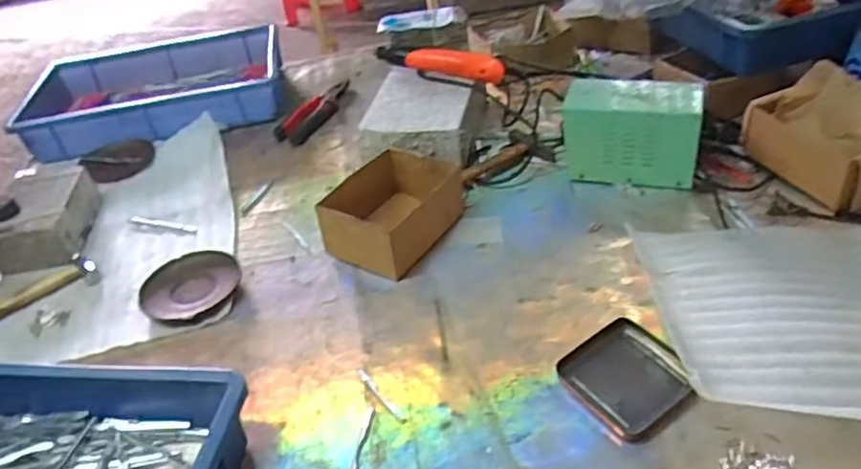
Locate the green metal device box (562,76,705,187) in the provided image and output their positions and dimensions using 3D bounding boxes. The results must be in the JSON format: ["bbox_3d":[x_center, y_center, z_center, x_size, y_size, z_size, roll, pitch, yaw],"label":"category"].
[{"bbox_3d":[0.257,-0.131,0.834,0.164,0.102,0.092,9,40,22],"label":"green metal device box"}]

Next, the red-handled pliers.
[{"bbox_3d":[-0.187,-0.214,1.104,0.060,0.019,0.187,15,43,28],"label":"red-handled pliers"}]

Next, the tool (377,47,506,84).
[{"bbox_3d":[0.012,-0.256,0.974,0.201,0.037,0.033,13,43,25],"label":"tool"}]

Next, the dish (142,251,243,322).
[{"bbox_3d":[-0.277,0.054,0.765,0.105,0.011,0.122,-3,37,7],"label":"dish"}]

